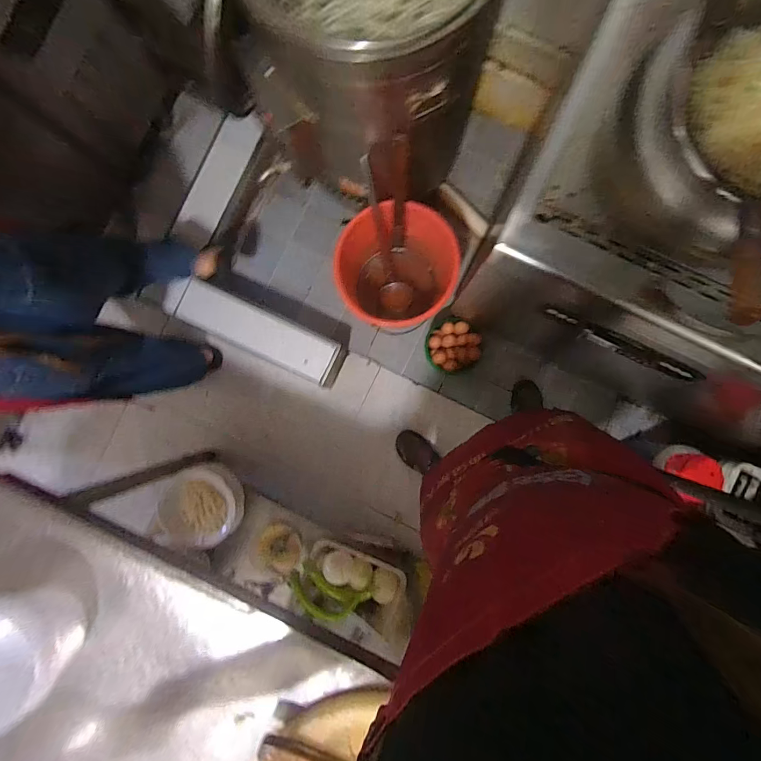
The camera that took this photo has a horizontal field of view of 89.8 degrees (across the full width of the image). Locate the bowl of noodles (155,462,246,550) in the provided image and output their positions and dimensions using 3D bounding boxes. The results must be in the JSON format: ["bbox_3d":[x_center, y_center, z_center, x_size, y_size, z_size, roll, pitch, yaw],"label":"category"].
[{"bbox_3d":[-0.509,0.358,1.096,0.206,0.069,0.237,14,90,1],"label":"bowl of noodles"}]

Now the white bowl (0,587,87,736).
[{"bbox_3d":[-0.552,0.401,0.564,0.166,0.113,0.166,0,90,1],"label":"white bowl"}]

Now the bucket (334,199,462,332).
[{"bbox_3d":[0.047,-0.364,1.222,0.350,0.252,0.321,0,90,1],"label":"bucket"}]

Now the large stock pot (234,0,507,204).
[{"bbox_3d":[-0.031,-0.795,0.901,0.485,0.532,0.456,0,90,1],"label":"large stock pot"}]

